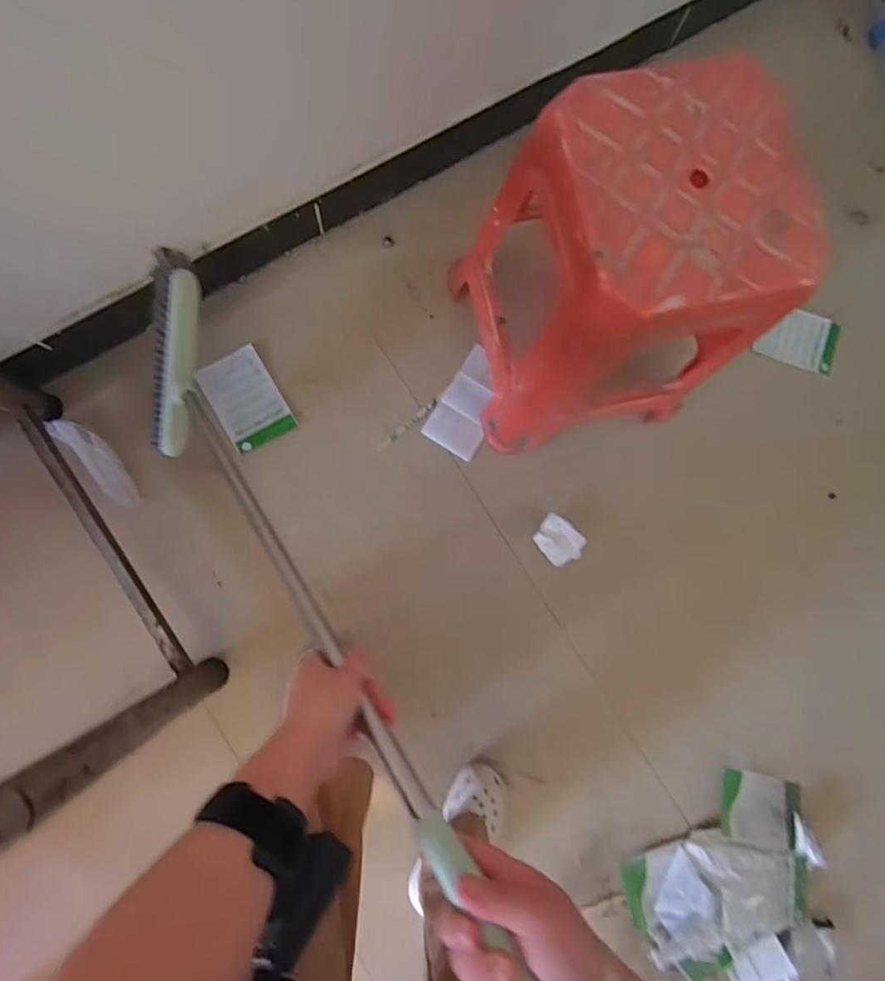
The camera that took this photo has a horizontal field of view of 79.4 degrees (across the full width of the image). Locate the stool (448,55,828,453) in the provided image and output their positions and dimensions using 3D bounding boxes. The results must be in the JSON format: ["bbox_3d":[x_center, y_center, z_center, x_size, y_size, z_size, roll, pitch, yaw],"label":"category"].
[{"bbox_3d":[0.244,-0.300,0.815,0.354,0.462,0.339,-11,86,-5],"label":"stool"}]

